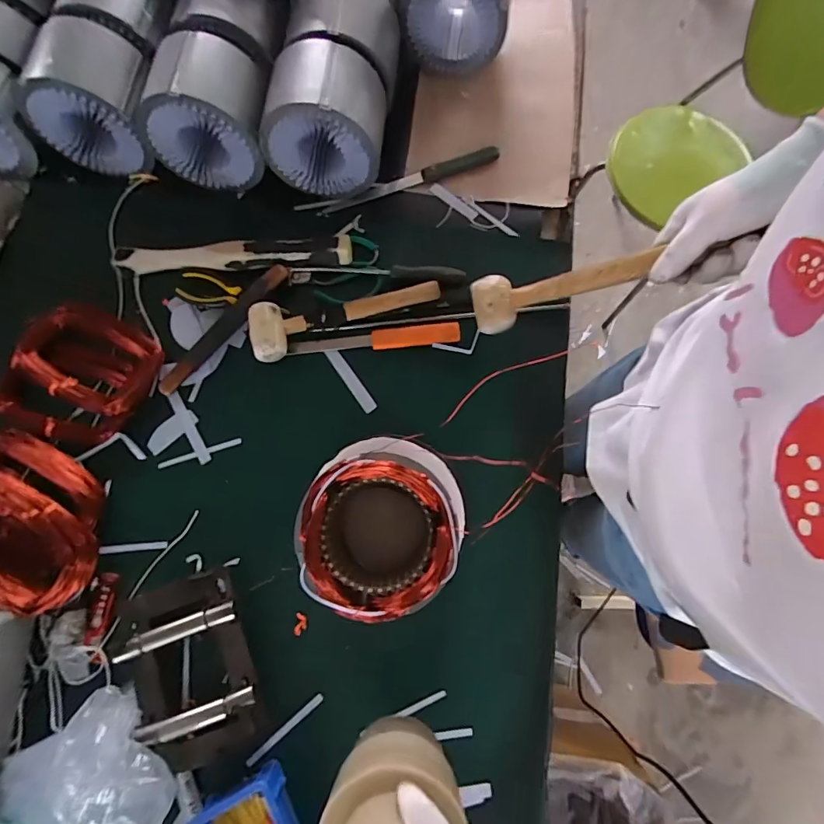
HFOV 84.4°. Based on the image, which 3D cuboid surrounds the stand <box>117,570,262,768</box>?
[{"bbox_3d":[-0.256,0.295,0.527,0.142,0.050,0.200,-15,79,-4],"label":"stand"}]

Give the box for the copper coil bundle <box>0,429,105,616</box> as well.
[{"bbox_3d":[-0.471,0.130,0.550,0.197,0.059,0.162,31,79,5],"label":"copper coil bundle"}]

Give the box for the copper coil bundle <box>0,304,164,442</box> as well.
[{"bbox_3d":[-0.438,-0.052,0.593,0.157,0.056,0.172,24,79,4],"label":"copper coil bundle"}]

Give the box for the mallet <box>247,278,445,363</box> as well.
[{"bbox_3d":[-0.086,-0.118,0.605,0.247,0.043,0.073,-8,78,-3],"label":"mallet"}]

